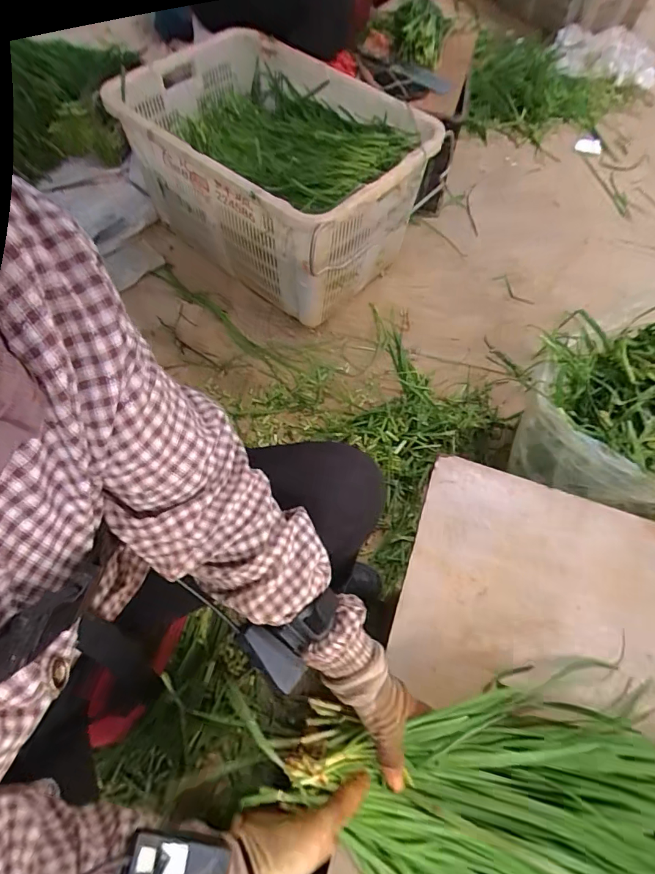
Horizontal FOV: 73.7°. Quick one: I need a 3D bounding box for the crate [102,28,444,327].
[{"bbox_3d":[-0.130,-0.598,1.031,0.620,0.345,0.389,34,67,14],"label":"crate"}]

